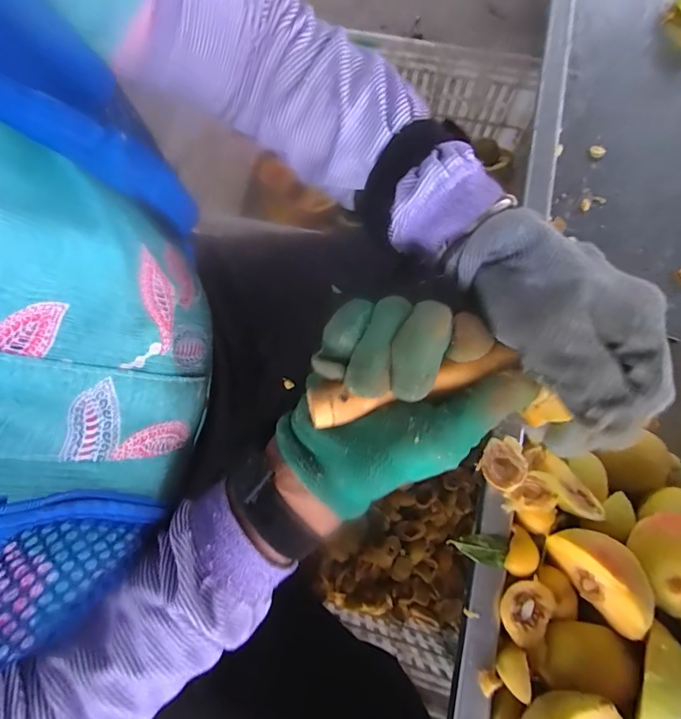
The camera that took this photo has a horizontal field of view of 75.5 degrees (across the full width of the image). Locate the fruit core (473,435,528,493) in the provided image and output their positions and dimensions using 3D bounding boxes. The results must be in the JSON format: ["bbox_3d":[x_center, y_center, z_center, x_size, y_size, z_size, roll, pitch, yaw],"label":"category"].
[{"bbox_3d":[0.112,0.070,0.301,0.029,0.017,0.037,30,76,9],"label":"fruit core"}]

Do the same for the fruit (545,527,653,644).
[{"bbox_3d":[0.163,0.129,0.265,0.030,0.051,0.064,-34,76,-9],"label":"fruit"}]

